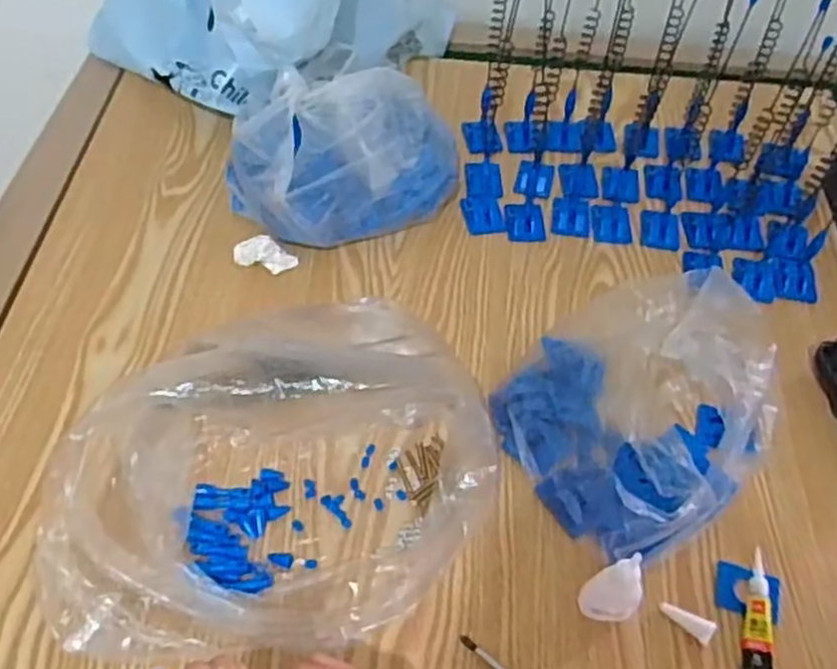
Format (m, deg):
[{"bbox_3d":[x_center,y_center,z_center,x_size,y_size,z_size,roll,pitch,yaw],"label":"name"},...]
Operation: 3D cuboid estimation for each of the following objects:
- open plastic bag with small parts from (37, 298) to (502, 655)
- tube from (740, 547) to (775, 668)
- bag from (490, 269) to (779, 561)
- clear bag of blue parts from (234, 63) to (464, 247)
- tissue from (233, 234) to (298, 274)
[{"bbox_3d":[-0.097,0.065,0.495,0.251,0.135,0.222,-10,55,-11],"label":"open plastic bag with small parts"},{"bbox_3d":[0.216,0.178,0.506,0.020,0.014,0.081,8,53,3],"label":"tube"},{"bbox_3d":[0.160,0.042,0.566,0.172,0.072,0.213,33,58,20],"label":"bag"},{"bbox_3d":[-0.057,-0.152,0.677,0.191,0.103,0.125,-23,58,-19],"label":"clear bag of blue parts"},{"bbox_3d":[-0.127,-0.067,0.659,0.050,0.025,0.019,13,54,7],"label":"tissue"}]

